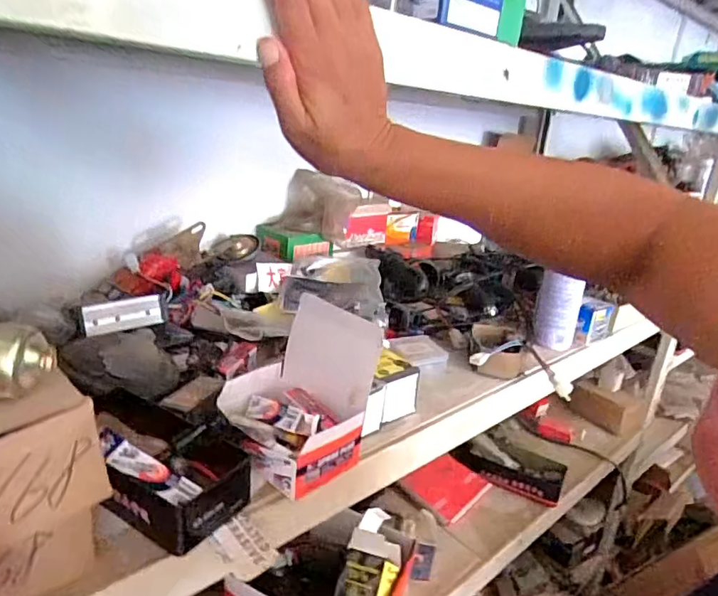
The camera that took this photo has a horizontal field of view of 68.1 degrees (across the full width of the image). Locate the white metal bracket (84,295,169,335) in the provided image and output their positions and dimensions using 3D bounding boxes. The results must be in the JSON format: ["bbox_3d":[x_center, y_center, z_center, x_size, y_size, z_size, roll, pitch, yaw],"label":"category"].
[{"bbox_3d":[-0.302,0.020,0.689,0.102,0.039,0.014,-12,27,-41],"label":"white metal bracket"}]

